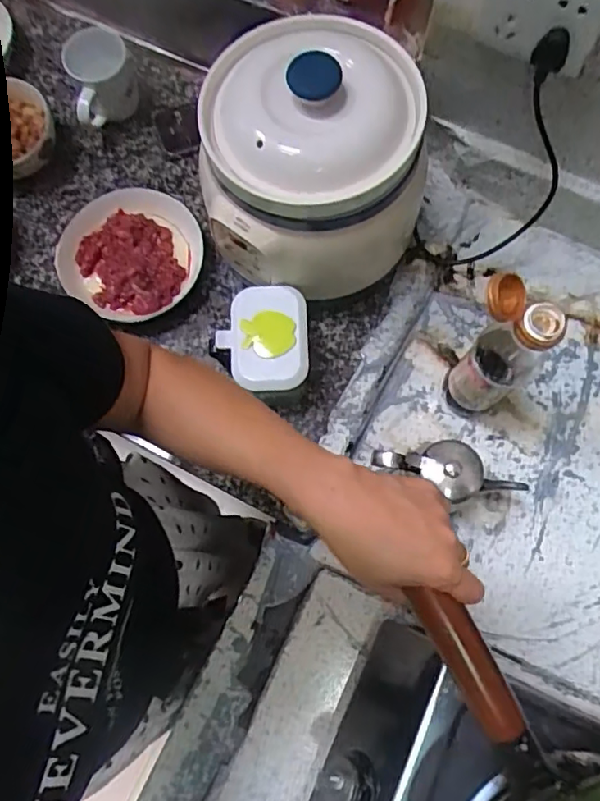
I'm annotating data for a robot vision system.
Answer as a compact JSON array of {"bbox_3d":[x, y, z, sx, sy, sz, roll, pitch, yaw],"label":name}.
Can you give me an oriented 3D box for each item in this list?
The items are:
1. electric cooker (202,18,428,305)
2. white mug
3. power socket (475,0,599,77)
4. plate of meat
[{"bbox_3d":[0.018,-0.235,0.593,0.233,0.203,0.188,-34,78,-7],"label":"electric cooker"},{"bbox_3d":[-0.250,-0.404,0.723,0.079,0.088,0.087,-20,77,-4],"label":"white mug"},{"bbox_3d":[0.211,-0.337,0.500,0.107,0.088,0.031,26,78,7],"label":"power socket"},{"bbox_3d":[-0.209,-0.183,0.700,0.165,0.032,0.162,0,76,1],"label":"plate of meat"}]

